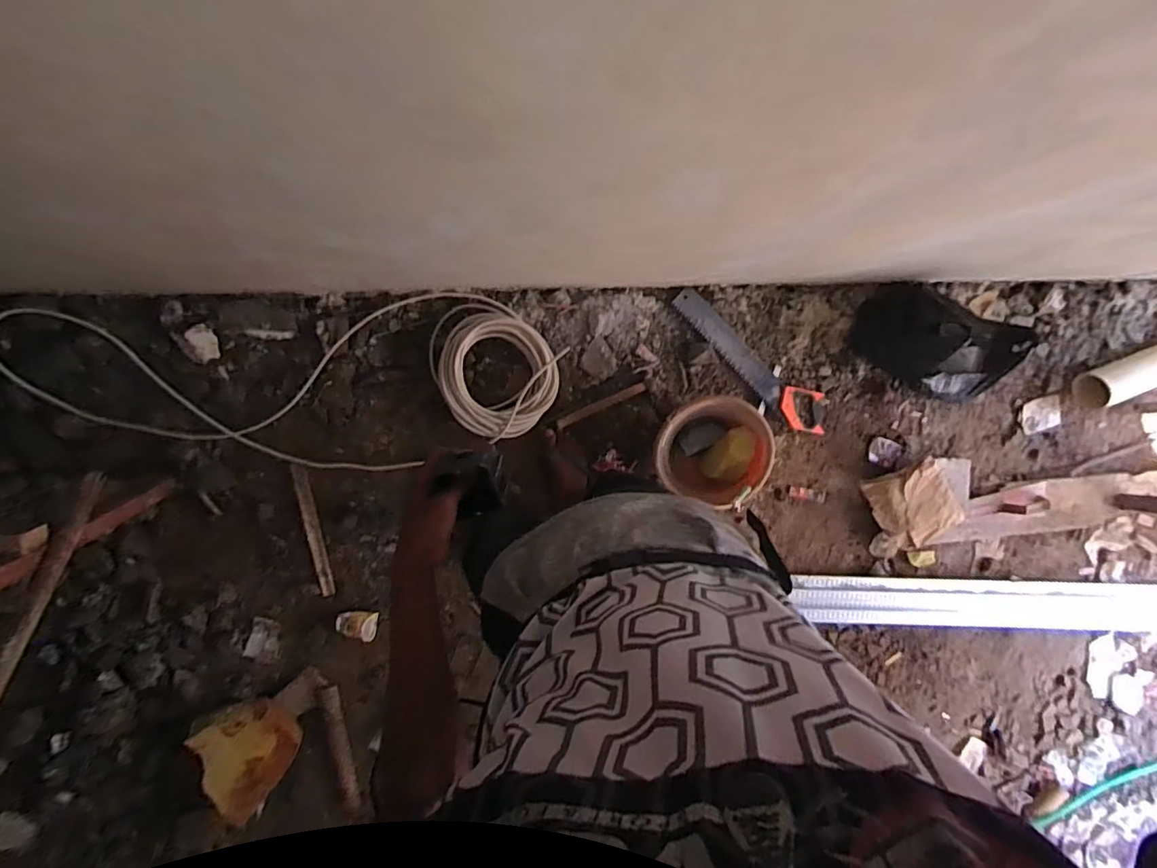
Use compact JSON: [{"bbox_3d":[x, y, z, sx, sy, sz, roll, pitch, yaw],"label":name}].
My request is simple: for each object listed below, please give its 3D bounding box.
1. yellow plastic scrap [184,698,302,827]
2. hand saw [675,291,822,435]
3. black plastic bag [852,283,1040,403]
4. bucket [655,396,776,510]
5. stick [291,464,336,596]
[{"bbox_3d":[-0.804,0.794,1.312,0.191,0.100,0.275,-12,97,-8],"label":"yellow plastic scrap"},{"bbox_3d":[0.479,-0.192,1.477,0.549,0.031,0.122,35,89,-10],"label":"hand saw"},{"bbox_3d":[0.936,-0.225,1.394,0.340,0.239,0.233,22,91,-10],"label":"black plastic bag"},{"bbox_3d":[0.323,0.031,1.371,0.258,0.248,0.253,-1,95,-9],"label":"bucket"},{"bbox_3d":[-0.677,0.247,1.355,0.038,0.013,0.339,-12,95,-20],"label":"stick"}]

